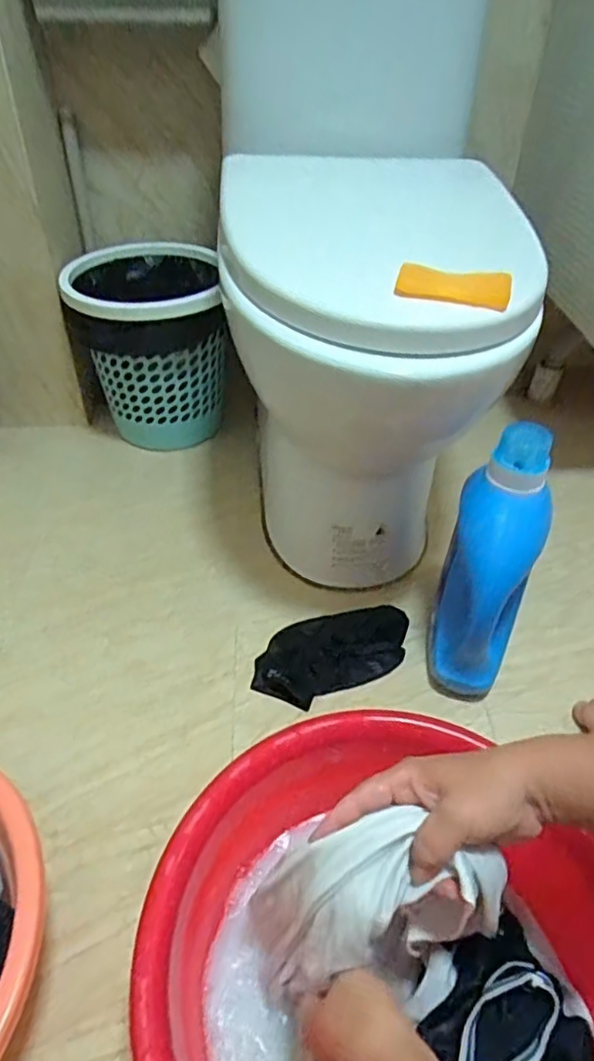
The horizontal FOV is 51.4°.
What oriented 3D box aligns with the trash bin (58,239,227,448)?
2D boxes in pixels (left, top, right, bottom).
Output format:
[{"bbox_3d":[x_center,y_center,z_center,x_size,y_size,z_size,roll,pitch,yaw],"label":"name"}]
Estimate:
[{"bbox_3d":[-0.247,-0.296,1.035,0.225,0.281,0.214,-8,42,-12],"label":"trash bin"}]

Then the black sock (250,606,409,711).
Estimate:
[{"bbox_3d":[0.046,0.145,0.754,0.199,0.016,0.098,-15,46,-18],"label":"black sock"}]

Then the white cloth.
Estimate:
[{"bbox_3d":[0.050,0.267,0.433,0.156,0.137,0.082,4,43,1],"label":"white cloth"}]

